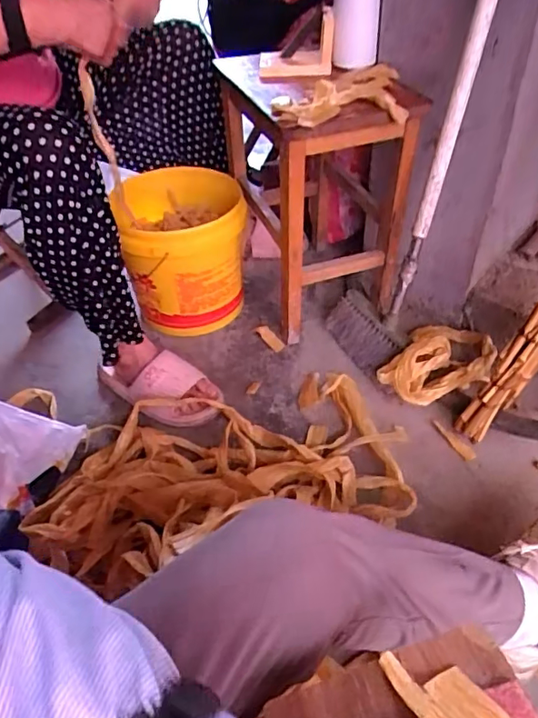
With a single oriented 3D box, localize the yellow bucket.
[{"bbox_3d":[-0.162,-0.214,1.106,0.239,0.260,0.249,-13,44,-5],"label":"yellow bucket"}]

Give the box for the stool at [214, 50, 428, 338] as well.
[{"bbox_3d":[0.088,-0.336,1.044,0.259,0.409,0.387,-17,44,-10],"label":"stool"}]

